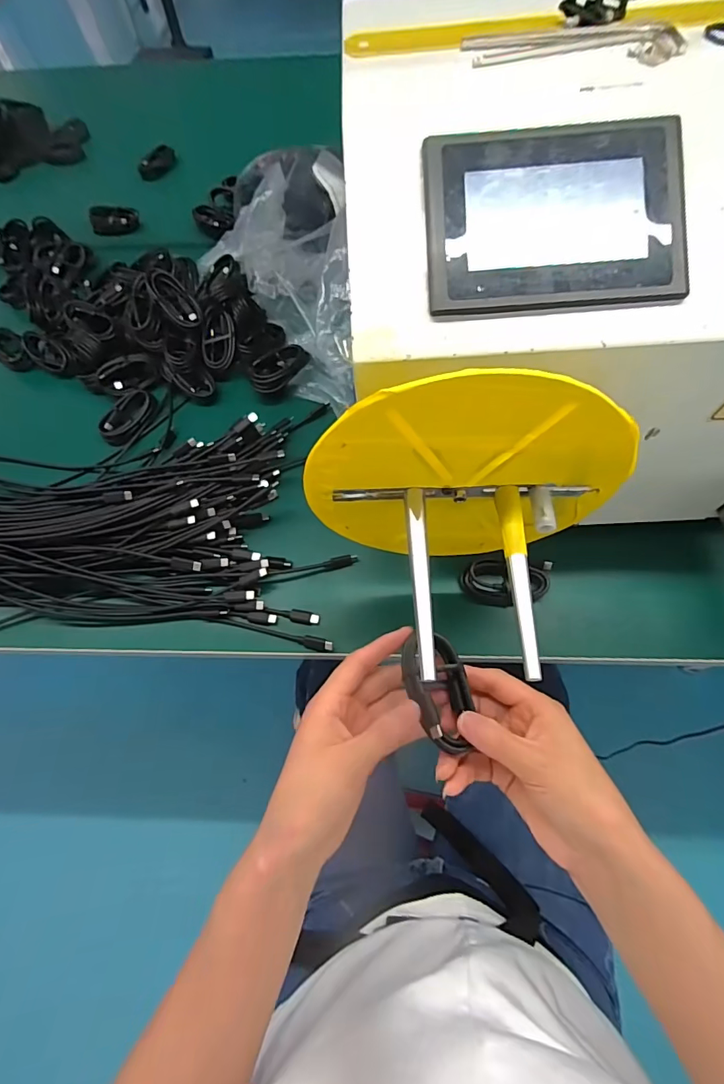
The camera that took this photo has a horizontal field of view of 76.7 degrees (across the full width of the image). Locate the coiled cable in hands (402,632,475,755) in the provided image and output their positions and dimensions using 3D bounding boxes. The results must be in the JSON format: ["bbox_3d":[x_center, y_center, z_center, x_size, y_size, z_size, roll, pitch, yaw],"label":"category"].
[{"bbox_3d":[0.049,0.097,0.295,0.038,0.023,0.069,-11,65,-2],"label":"coiled cable in hands"}]

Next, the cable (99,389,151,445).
[{"bbox_3d":[-0.276,-0.148,0.536,0.036,0.018,0.073,28,69,15],"label":"cable"}]

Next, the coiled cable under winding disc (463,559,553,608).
[{"bbox_3d":[0.137,0.039,0.437,0.080,0.016,0.043,2,91,1],"label":"coiled cable under winding disc"}]

